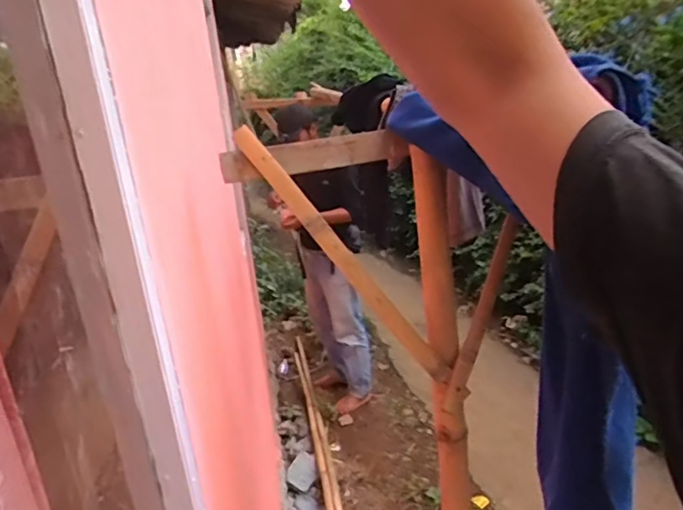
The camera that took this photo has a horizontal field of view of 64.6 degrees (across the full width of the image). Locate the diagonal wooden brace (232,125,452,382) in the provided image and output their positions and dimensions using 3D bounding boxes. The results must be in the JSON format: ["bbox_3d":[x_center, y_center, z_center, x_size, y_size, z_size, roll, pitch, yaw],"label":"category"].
[{"bbox_3d":[0.007,0.010,0.877,0.039,0.522,0.026,-37,11,16],"label":"diagonal wooden brace"}]

